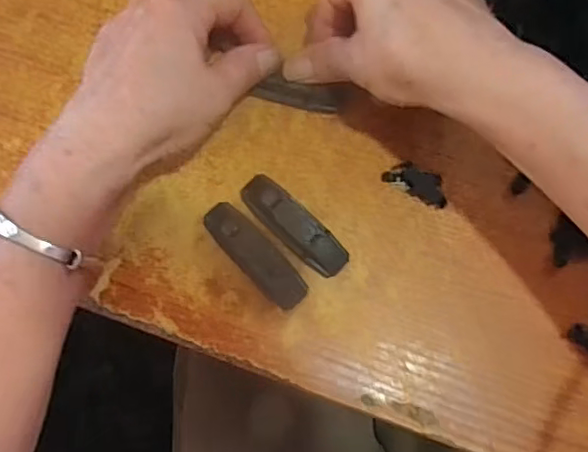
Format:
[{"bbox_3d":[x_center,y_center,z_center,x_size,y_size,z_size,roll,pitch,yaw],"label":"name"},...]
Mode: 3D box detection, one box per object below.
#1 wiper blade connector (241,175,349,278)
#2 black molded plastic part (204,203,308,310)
[{"bbox_3d":[-0.001,0.000,0.333,0.073,0.021,0.022,41,82,7],"label":"wiper blade connector"},{"bbox_3d":[-0.022,0.016,0.330,0.022,0.022,0.072,-43,83,-7],"label":"black molded plastic part"}]

